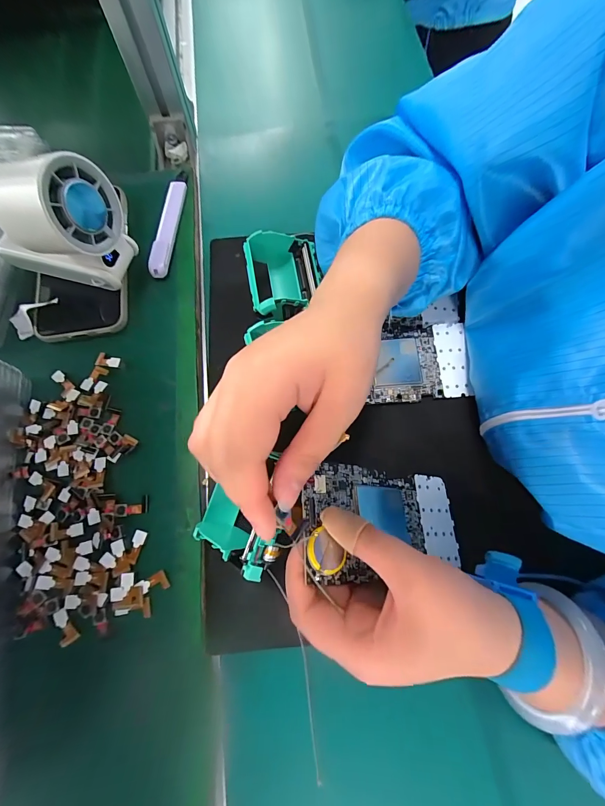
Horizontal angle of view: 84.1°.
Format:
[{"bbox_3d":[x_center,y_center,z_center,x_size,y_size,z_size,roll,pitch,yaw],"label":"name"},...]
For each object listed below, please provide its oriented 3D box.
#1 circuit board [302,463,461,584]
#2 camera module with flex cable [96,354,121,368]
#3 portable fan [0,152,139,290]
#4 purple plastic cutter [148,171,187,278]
[{"bbox_3d":[0.055,0.074,0.215,0.125,0.004,0.063,12,60,-30],"label":"circuit board"},{"bbox_3d":[-0.162,-0.035,0.279,0.022,0.004,0.011,16,70,9],"label":"camera module with flex cable"},{"bbox_3d":[-0.186,-0.129,0.256,0.097,0.100,0.060,7,71,-1],"label":"portable fan"},{"bbox_3d":[-0.128,-0.177,0.322,0.017,0.010,0.130,2,69,3],"label":"purple plastic cutter"}]

